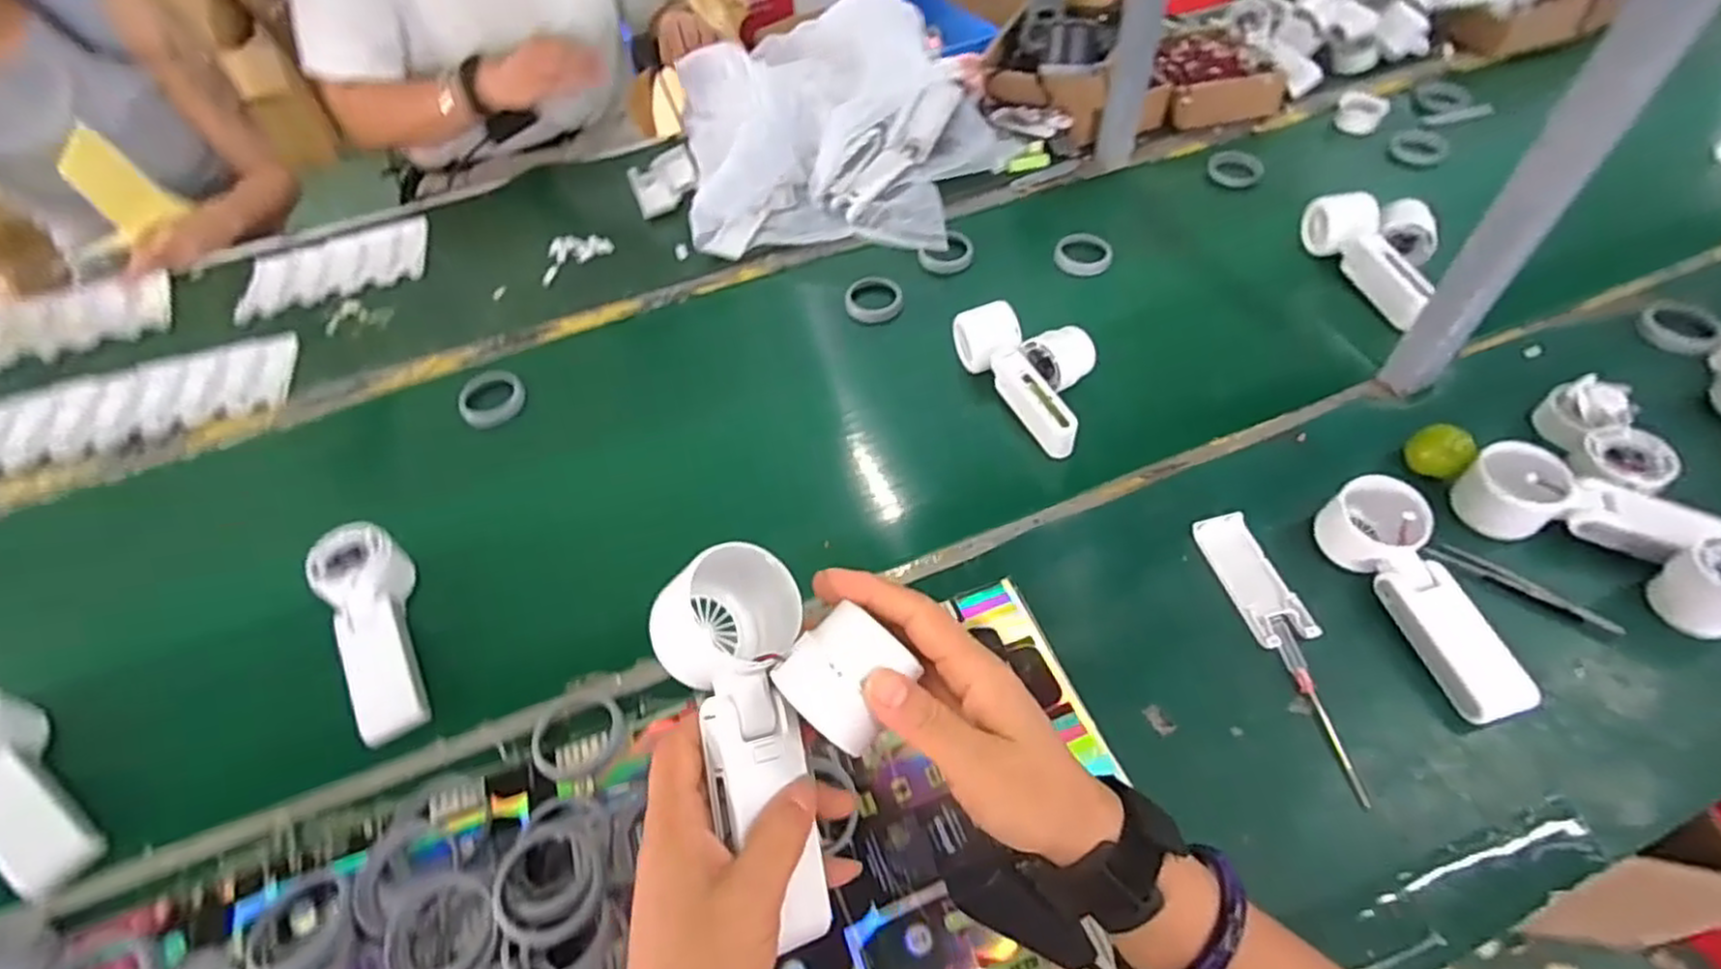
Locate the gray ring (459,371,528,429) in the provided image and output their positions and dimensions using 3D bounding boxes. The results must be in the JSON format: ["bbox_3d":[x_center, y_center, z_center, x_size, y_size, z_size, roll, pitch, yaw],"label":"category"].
[{"bbox_3d":[-0.361,-0.084,0.732,0.061,0.026,0.056,-2,52,3],"label":"gray ring"}]

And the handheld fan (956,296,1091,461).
[{"bbox_3d":[0.161,-0.107,0.671,0.081,0.053,0.158,-26,55,-15],"label":"handheld fan"}]

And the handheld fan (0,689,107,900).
[{"bbox_3d":[-0.571,0.198,0.494,0.166,0.042,0.058,41,63,12],"label":"handheld fan"}]

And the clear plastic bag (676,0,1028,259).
[{"bbox_3d":[-0.021,-0.434,0.881,0.378,0.139,0.324,-2,52,2],"label":"clear plastic bag"}]

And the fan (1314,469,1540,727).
[{"bbox_3d":[0.385,0.071,0.506,0.050,0.055,0.167,-16,53,-8],"label":"fan"}]

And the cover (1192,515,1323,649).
[{"bbox_3d":[0.286,0.068,0.547,0.042,0.008,0.107,-12,52,-5],"label":"cover"}]

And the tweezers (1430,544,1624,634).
[{"bbox_3d":[0.461,0.070,0.522,0.113,0.010,0.015,30,60,24],"label":"tweezers"}]

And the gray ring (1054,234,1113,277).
[{"bbox_3d":[0.240,-0.246,0.806,0.060,0.019,0.061,-2,52,3],"label":"gray ring"}]

